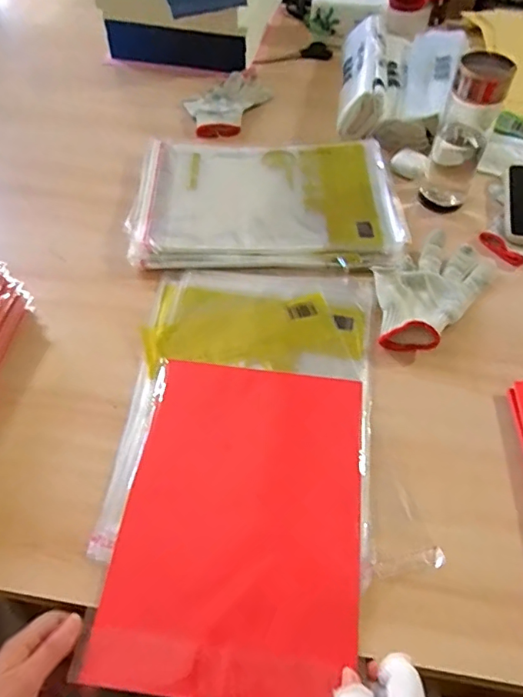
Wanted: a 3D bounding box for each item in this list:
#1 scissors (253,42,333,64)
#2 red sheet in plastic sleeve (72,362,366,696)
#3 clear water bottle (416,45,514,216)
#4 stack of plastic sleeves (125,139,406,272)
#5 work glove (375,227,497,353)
[{"bbox_3d":[0.060,-0.568,0.993,0.164,0.007,0.051,-13,55,-13],"label":"scissors"},{"bbox_3d":[-0.017,0.144,0.463,0.209,0.011,0.290,6,56,4],"label":"red sheet in plastic sleeve"},{"bbox_3d":[0.260,-0.272,0.670,0.065,0.187,0.053,24,57,15],"label":"clear water bottle"},{"bbox_3d":[0.006,-0.209,0.710,0.343,0.024,0.271,4,53,-1],"label":"stack of plastic sleeves"},{"bbox_3d":[0.200,-0.074,0.614,0.099,0.035,0.195,35,60,21],"label":"work glove"}]

